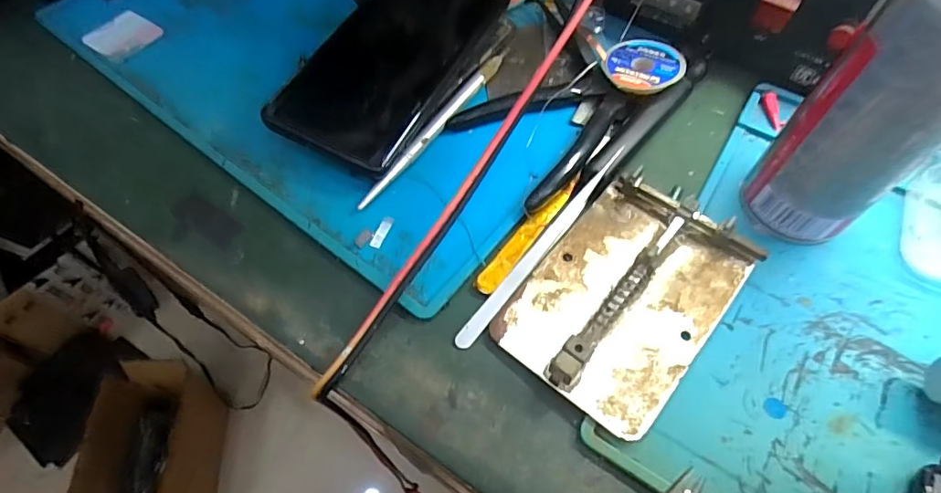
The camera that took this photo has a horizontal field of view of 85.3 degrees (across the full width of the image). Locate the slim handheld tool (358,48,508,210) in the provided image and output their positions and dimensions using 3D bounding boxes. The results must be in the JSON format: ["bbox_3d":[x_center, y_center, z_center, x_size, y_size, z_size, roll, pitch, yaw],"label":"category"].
[{"bbox_3d":[-0.017,-0.072,0.291,0.008,0.006,0.139,29,65,16],"label":"slim handheld tool"}]

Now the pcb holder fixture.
[{"bbox_3d":[0.072,0.020,0.237,0.079,0.015,0.112,37,67,19],"label":"pcb holder fixture"}]

